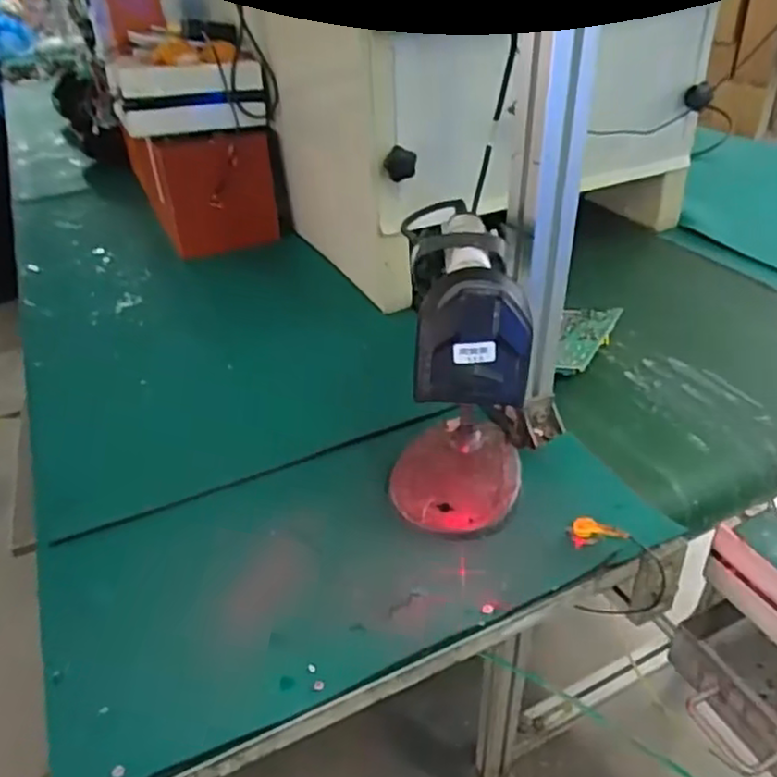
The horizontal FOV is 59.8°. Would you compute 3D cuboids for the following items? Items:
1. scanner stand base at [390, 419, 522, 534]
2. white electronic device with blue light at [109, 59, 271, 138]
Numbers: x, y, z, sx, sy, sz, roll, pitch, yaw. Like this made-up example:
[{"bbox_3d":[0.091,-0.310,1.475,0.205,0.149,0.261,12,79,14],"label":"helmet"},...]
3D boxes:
[{"bbox_3d":[0.058,0.067,0.574,0.102,0.018,0.129,3,36,11],"label":"scanner stand base"},{"bbox_3d":[-0.271,-0.405,0.937,0.203,0.081,0.057,-13,36,-11],"label":"white electronic device with blue light"}]

